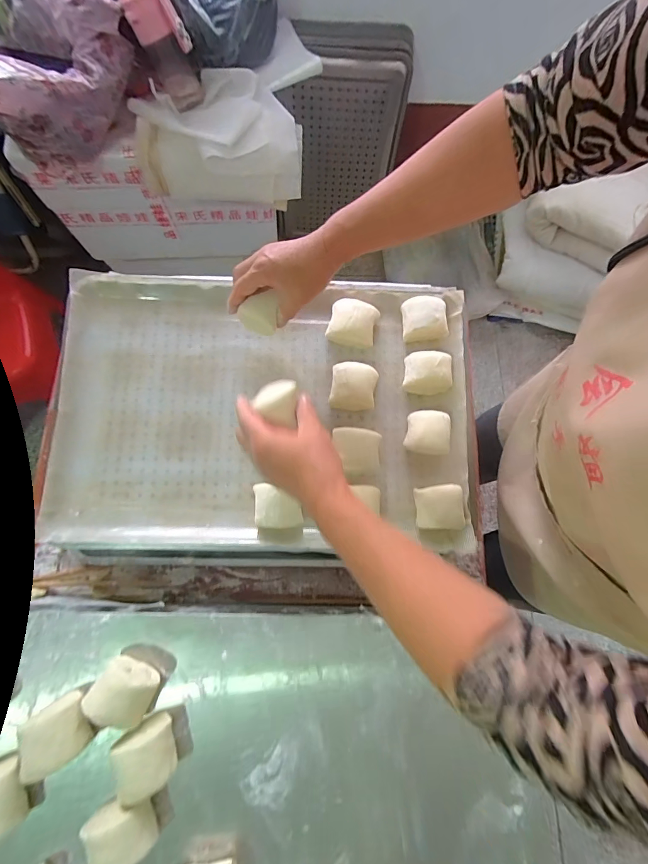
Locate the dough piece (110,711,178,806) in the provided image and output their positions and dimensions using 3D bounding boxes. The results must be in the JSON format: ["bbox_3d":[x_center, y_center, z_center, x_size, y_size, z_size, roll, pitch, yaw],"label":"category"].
[{"bbox_3d":[-0.192,0.352,0.394,0.054,0.043,0.058,-30,81,-8],"label":"dough piece"}]

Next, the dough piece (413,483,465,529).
[{"bbox_3d":[0.159,0.102,0.495,0.068,0.031,0.057,-5,78,-3],"label":"dough piece"}]

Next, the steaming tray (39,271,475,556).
[{"bbox_3d":[-0.084,-0.029,0.525,0.584,0.073,0.397,1,78,-2],"label":"steaming tray"}]

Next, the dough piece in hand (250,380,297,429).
[{"bbox_3d":[-0.054,-0.032,0.395,0.049,0.025,0.052,3,75,3],"label":"dough piece in hand"}]

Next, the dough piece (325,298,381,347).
[{"bbox_3d":[0.043,-0.162,0.539,0.070,0.043,0.059,15,78,1],"label":"dough piece"}]

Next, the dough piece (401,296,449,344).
[{"bbox_3d":[0.149,-0.170,0.541,0.067,0.040,0.059,-7,78,-3],"label":"dough piece"}]

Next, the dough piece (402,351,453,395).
[{"bbox_3d":[0.153,-0.087,0.529,0.071,0.035,0.055,7,78,-1],"label":"dough piece"}]

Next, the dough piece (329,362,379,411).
[{"bbox_3d":[0.042,-0.066,0.524,0.065,0.031,0.063,7,78,-1],"label":"dough piece"}]

